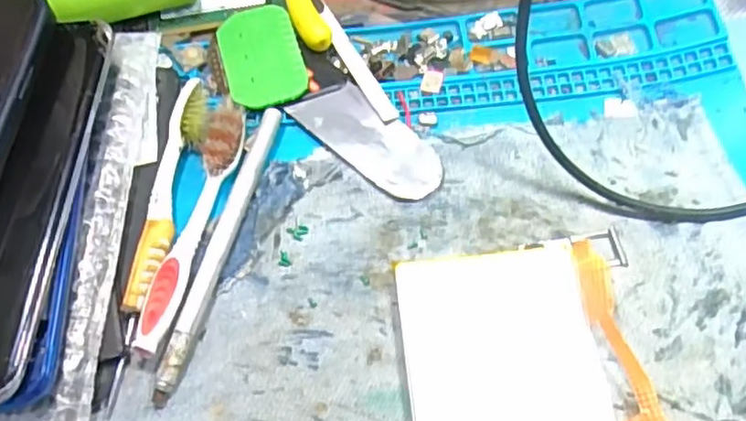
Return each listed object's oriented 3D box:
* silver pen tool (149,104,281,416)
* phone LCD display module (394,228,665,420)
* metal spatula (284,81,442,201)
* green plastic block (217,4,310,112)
[{"bbox_3d":[-0.059,0.012,0.247,0.007,0.007,0.123,12,62,10],"label":"silver pen tool"},{"bbox_3d":[0.053,0.059,0.215,0.081,0.009,0.106,-5,61,1],"label":"phone LCD display module"},{"bbox_3d":[-0.001,-0.030,0.269,0.029,0.004,0.069,-41,66,-18],"label":"metal spatula"},{"bbox_3d":[-0.050,-0.070,0.291,0.034,0.006,0.058,-16,61,-5],"label":"green plastic block"}]

